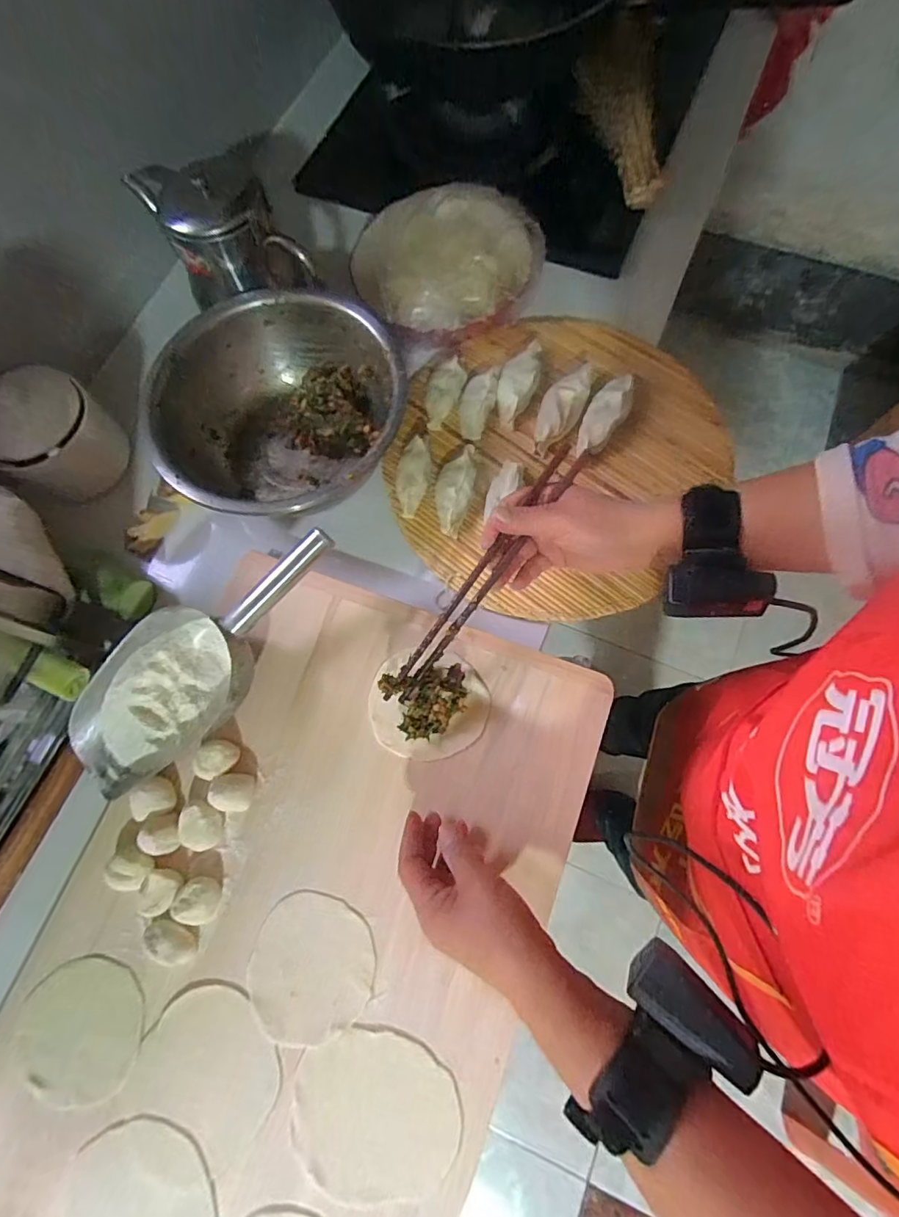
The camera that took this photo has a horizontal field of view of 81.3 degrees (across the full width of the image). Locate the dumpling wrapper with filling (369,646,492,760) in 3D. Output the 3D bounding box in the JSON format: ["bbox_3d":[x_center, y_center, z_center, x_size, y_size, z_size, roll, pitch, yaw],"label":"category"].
[{"bbox_3d":[-0.018,0.078,0.436,0.100,0.040,0.089,7,72,5],"label":"dumpling wrapper with filling"}]

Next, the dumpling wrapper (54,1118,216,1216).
[{"bbox_3d":[-0.217,0.414,0.355,0.105,0.004,0.100,-1,72,2],"label":"dumpling wrapper"}]

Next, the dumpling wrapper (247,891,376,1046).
[{"bbox_3d":[-0.105,0.274,0.399,0.092,0.004,0.095,-1,72,2],"label":"dumpling wrapper"}]

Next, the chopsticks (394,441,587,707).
[{"bbox_3d":[0.028,-0.024,0.417,0.019,0.022,0.240,38,97,13],"label":"chopsticks"}]

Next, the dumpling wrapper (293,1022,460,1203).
[{"bbox_3d":[-0.052,0.356,0.369,0.114,0.004,0.096,3,75,0],"label":"dumpling wrapper"}]

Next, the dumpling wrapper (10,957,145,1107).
[{"bbox_3d":[-0.277,0.314,0.390,0.092,0.005,0.087,-1,72,2],"label":"dumpling wrapper"}]

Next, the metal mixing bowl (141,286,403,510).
[{"bbox_3d":[-0.154,-0.184,0.512,0.219,0.080,0.225,-1,72,2],"label":"metal mixing bowl"}]

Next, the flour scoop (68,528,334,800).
[{"bbox_3d":[-0.204,0.041,0.430,0.279,0.047,0.104,-41,74,6],"label":"flour scoop"}]

